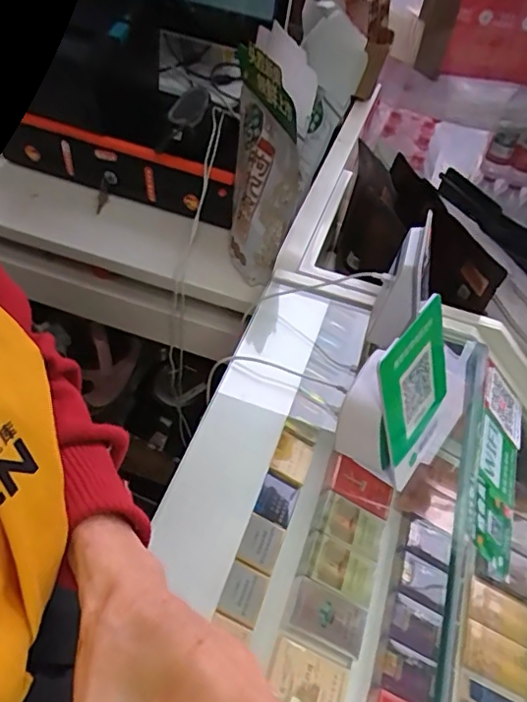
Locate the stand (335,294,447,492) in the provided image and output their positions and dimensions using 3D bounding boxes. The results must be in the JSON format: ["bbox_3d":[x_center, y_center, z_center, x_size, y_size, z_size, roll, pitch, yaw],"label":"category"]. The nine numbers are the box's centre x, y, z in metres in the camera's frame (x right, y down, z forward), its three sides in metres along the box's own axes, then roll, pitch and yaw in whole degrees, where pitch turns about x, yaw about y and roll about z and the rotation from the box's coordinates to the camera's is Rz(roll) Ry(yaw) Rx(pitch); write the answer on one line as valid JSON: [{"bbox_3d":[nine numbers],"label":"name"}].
[{"bbox_3d":[0.132,0.038,0.525,0.083,0.136,0.114,29,53,17],"label":"stand"}]

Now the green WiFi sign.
[{"bbox_3d":[0.267,0.128,0.636,0.088,0.007,0.237,46,48,-24],"label":"green WiFi sign"}]

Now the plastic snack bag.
[{"bbox_3d":[-0.005,-0.229,0.731,0.059,0.269,0.144,-7,52,-12],"label":"plastic snack bag"}]

